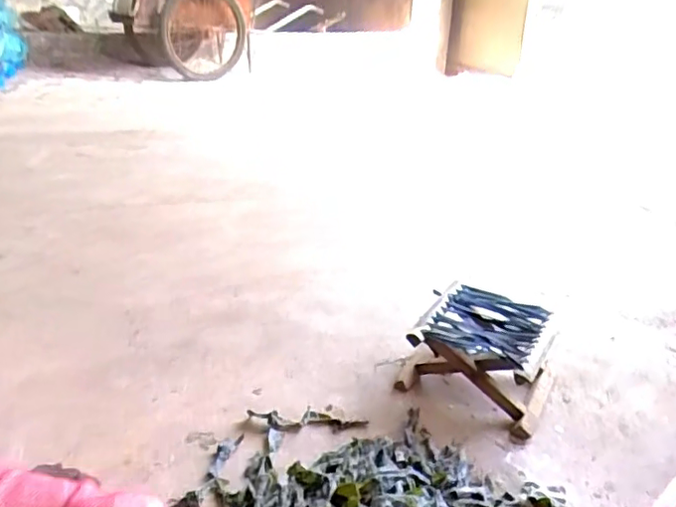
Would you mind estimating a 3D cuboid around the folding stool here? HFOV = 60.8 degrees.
[{"bbox_3d":[0.272,0.192,1.099,0.259,0.140,0.242,16,28,27],"label":"folding stool"}]

